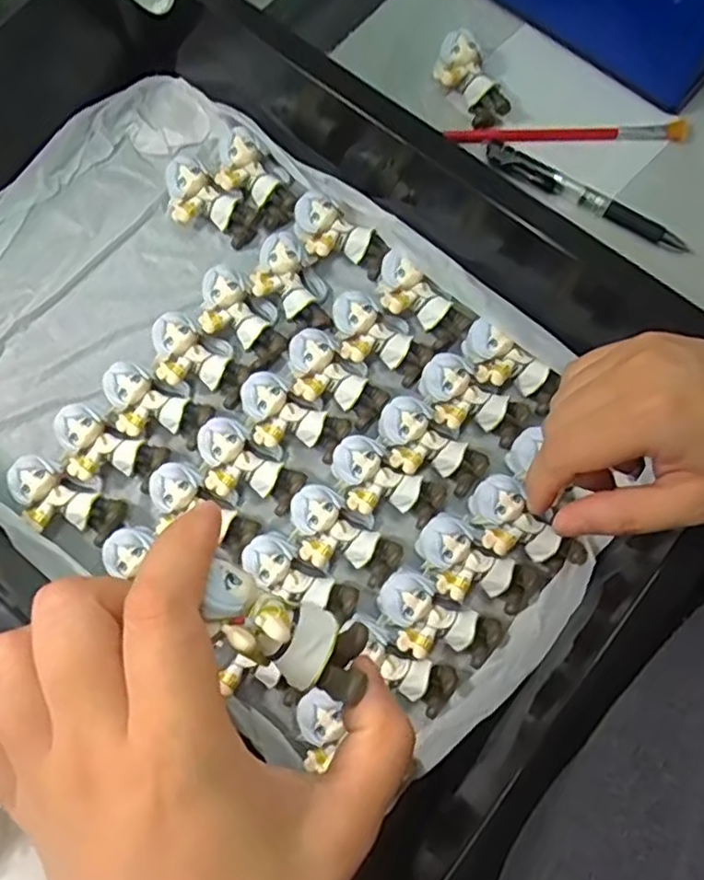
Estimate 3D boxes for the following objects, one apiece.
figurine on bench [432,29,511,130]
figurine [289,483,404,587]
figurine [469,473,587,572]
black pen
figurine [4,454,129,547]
[{"bbox_3d":[0.078,-0.235,0.423,0.037,0.027,0.057,-35,79,-9],"label":"figurine on bench"},{"bbox_3d":[-0.005,0.052,0.343,0.062,0.021,0.037,27,77,6],"label":"figurine"},{"bbox_3d":[0.089,0.049,0.343,0.062,0.023,0.033,38,78,8],"label":"figurine"},{"bbox_3d":[0.148,-0.155,0.412,0.137,0.010,0.015,30,77,7],"label":"black pen"},{"bbox_3d":[-0.154,0.033,0.346,0.060,0.022,0.032,29,77,-9],"label":"figurine"}]

